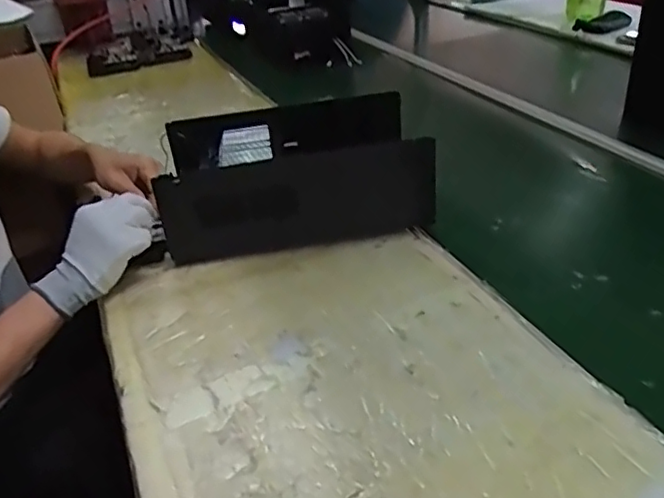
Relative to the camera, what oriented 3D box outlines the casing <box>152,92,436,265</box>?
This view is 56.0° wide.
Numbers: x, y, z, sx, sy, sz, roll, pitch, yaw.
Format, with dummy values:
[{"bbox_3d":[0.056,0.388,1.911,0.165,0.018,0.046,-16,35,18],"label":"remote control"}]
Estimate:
[{"bbox_3d":[-0.060,-0.108,0.900,0.356,0.128,0.237,-10,31,-7],"label":"casing"}]

